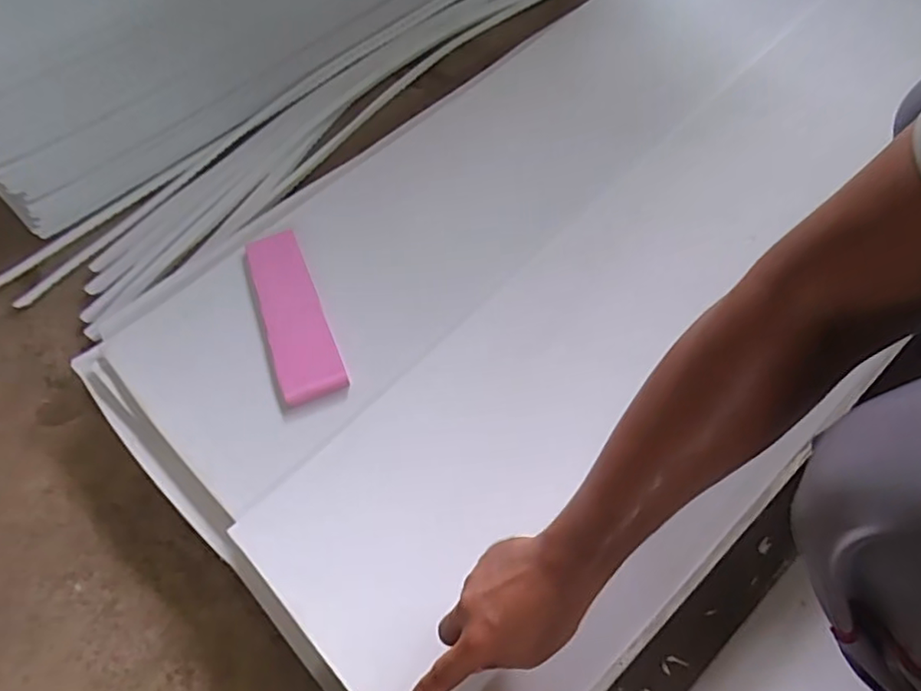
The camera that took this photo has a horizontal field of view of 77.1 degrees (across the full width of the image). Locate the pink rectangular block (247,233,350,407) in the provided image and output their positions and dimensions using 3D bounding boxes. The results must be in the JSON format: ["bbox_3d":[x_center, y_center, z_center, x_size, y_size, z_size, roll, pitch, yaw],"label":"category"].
[{"bbox_3d":[-0.229,-0.045,0.783,0.082,0.040,0.271,-20,60,-12],"label":"pink rectangular block"}]

